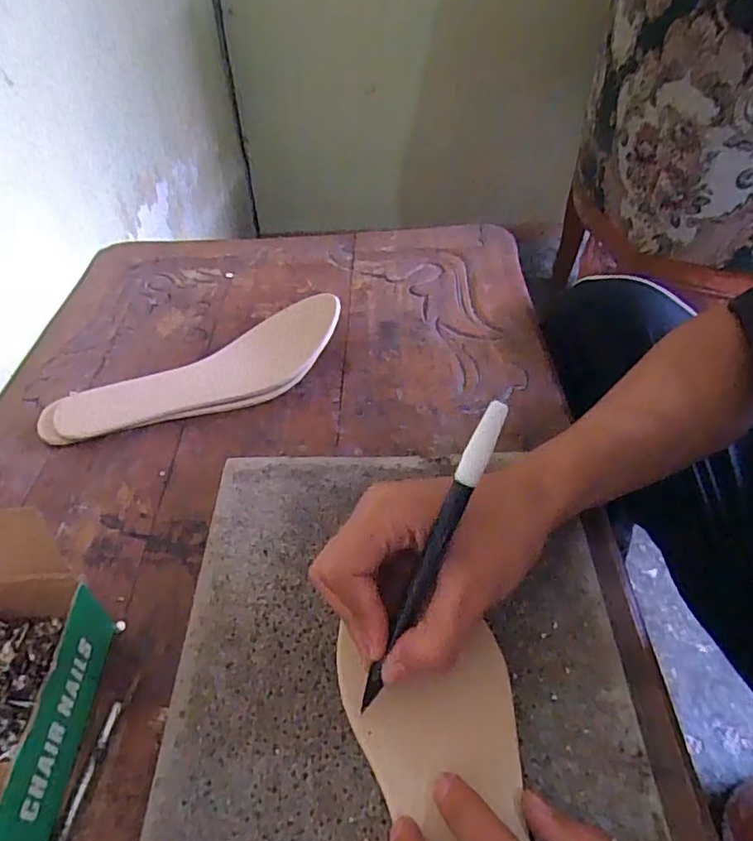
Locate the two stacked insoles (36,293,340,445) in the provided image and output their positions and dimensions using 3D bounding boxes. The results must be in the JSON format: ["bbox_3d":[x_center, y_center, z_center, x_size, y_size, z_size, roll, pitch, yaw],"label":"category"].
[{"bbox_3d":[-0.138,-0.040,0.432,0.233,0.037,0.073,-18,48,-16],"label":"two stacked insoles"}]

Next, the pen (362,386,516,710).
[{"bbox_3d":[0.024,0.057,0.242,0.010,0.009,0.149,25,93,26],"label":"pen"}]

